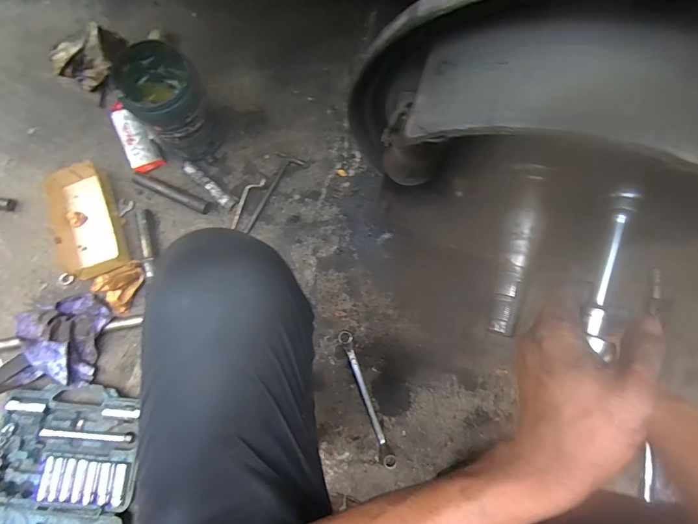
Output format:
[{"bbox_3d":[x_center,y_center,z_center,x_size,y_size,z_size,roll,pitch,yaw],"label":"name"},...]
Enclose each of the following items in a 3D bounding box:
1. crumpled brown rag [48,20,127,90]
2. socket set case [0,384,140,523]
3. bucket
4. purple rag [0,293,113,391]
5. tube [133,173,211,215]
[{"bbox_3d":[-0.530,-0.424,0.765,0.087,0.069,0.144,42,82,7],"label":"crumpled brown rag"},{"bbox_3d":[-0.486,0.408,0.609,0.235,0.037,0.381,4,79,-1],"label":"socket set case"},{"bbox_3d":[-0.327,-0.293,0.711,0.123,0.172,0.151,-43,83,-7],"label":"bucket"},{"bbox_3d":[-0.518,0.137,0.661,0.149,0.061,0.163,1,79,-2],"label":"purple rag"},{"bbox_3d":[-0.346,-0.136,0.729,0.150,0.024,0.027,24,81,4],"label":"tube"}]

